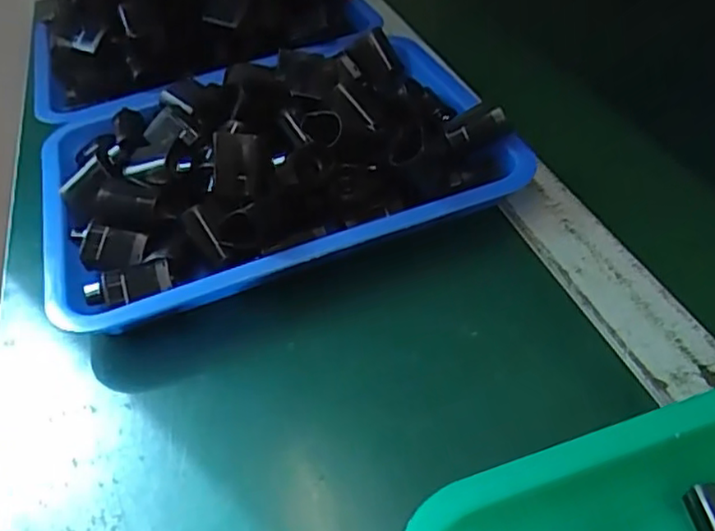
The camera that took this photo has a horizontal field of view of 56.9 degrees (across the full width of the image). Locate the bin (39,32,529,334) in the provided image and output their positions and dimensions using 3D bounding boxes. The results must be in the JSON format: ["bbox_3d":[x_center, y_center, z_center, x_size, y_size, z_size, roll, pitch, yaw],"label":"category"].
[{"bbox_3d":[-0.067,-0.083,0.494,0.330,0.079,0.256,-17,43,-10],"label":"bin"}]

